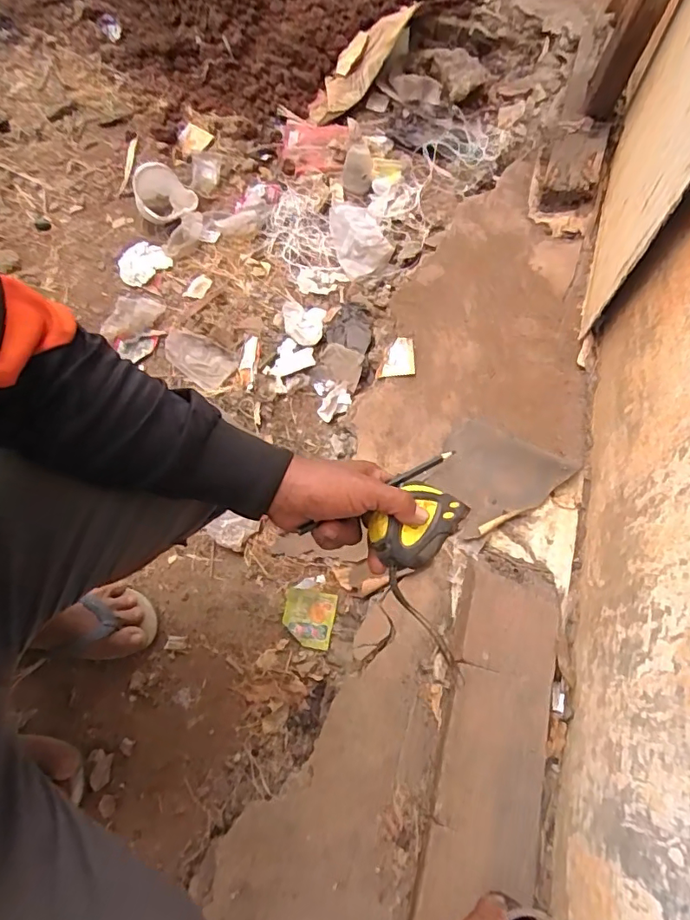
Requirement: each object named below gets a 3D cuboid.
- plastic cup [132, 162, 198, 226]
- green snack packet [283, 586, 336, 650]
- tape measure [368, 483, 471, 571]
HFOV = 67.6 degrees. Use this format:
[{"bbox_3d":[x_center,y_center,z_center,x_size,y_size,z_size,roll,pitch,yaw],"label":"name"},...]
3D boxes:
[{"bbox_3d":[-0.391,-0.577,1.121,0.123,0.088,0.095,-13,67,-8],"label":"plastic cup"},{"bbox_3d":[-0.054,0.231,0.752,0.073,0.007,0.077,10,66,2],"label":"green snack packet"},{"bbox_3d":[0.063,0.055,0.448,0.084,0.028,0.057,-42,74,-18],"label":"tape measure"}]

